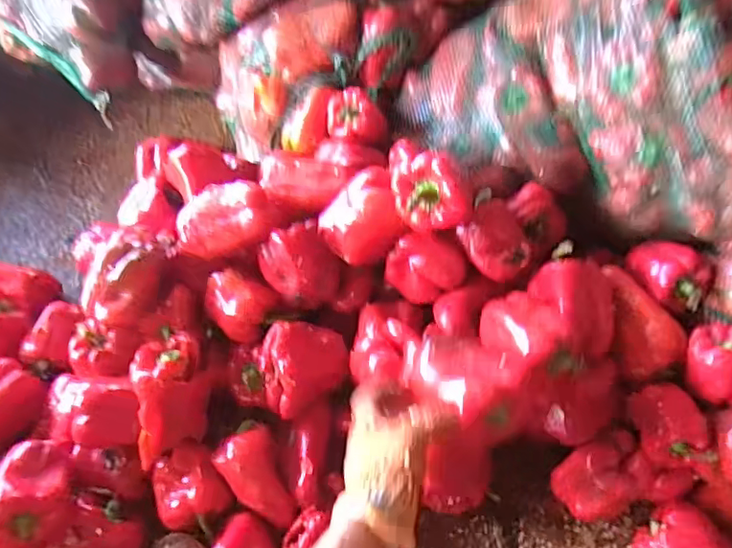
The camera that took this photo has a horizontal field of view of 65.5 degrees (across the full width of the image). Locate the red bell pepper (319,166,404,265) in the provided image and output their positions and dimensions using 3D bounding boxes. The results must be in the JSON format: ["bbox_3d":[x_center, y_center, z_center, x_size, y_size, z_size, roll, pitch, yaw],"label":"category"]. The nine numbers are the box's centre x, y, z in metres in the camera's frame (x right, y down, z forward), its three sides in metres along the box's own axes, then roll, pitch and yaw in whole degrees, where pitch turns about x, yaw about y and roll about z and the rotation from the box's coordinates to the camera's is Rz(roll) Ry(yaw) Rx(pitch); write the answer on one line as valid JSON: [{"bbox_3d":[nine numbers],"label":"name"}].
[{"bbox_3d":[-0.002,-0.058,0.645,0.080,0.074,0.076,-35,58,-22],"label":"red bell pepper"}]

